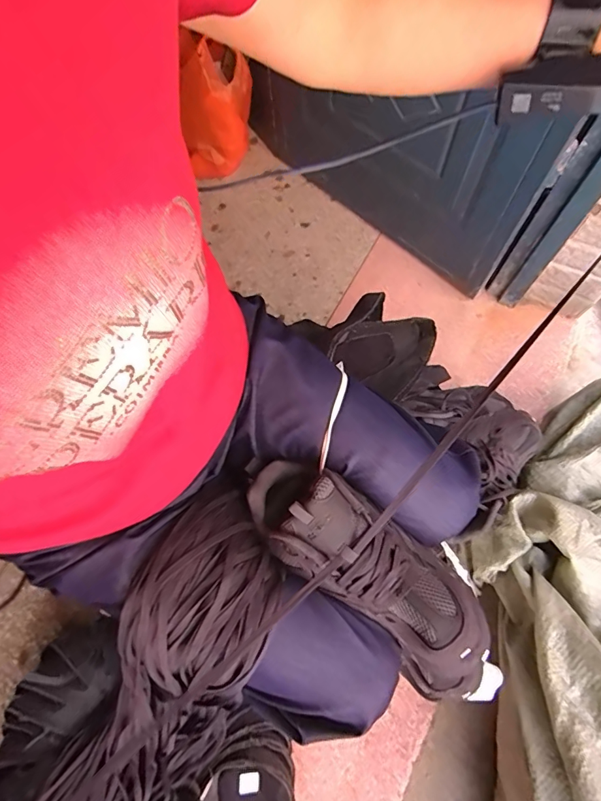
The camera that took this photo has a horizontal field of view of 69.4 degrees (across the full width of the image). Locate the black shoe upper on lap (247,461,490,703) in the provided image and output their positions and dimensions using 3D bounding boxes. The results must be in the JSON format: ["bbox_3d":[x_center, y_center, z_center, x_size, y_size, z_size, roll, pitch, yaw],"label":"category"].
[{"bbox_3d":[0.069,0.164,0.418,0.283,0.090,0.097,40,73,9],"label":"black shoe upper on lap"}]

